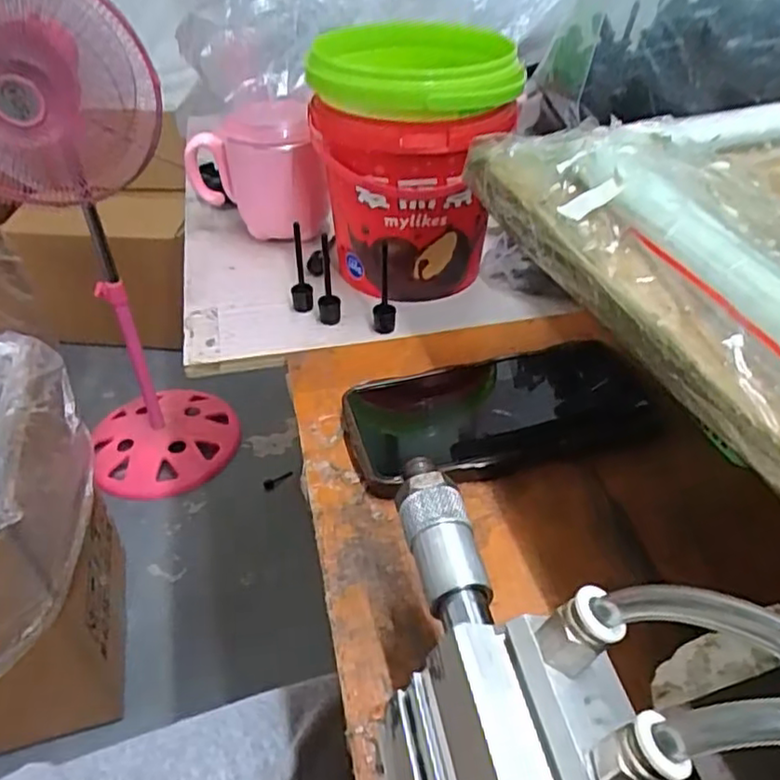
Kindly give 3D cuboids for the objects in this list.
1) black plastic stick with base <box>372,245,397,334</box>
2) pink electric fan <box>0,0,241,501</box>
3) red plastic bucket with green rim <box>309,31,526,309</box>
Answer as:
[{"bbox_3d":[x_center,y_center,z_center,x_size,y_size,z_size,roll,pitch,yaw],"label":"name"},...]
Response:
[{"bbox_3d":[-0.004,-0.066,0.446,0.015,0.057,0.015,-3,8,18],"label":"black plastic stick with base"},{"bbox_3d":[-0.490,-0.200,1.096,0.310,0.854,0.263,-25,46,-26],"label":"pink electric fan"},{"bbox_3d":[0.012,-0.157,0.466,0.120,0.152,0.131,0,40,0],"label":"red plastic bucket with green rim"}]

